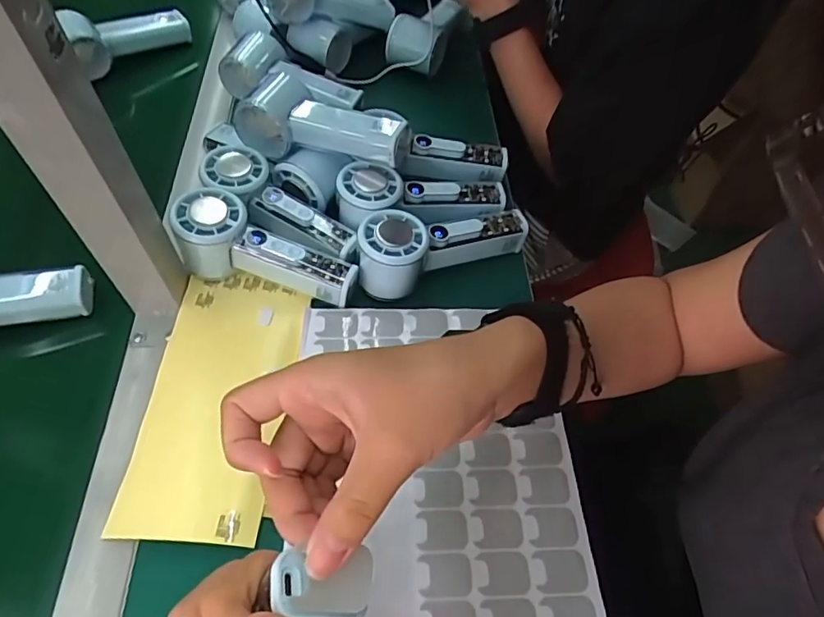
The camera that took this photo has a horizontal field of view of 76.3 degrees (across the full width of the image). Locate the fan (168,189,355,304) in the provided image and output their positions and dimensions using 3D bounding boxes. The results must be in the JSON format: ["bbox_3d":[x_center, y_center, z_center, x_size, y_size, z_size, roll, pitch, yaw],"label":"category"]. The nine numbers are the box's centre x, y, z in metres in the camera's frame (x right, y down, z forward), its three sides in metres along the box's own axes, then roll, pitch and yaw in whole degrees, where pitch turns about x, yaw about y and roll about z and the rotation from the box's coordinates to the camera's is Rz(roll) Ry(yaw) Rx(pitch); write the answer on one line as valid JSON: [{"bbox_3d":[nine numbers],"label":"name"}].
[{"bbox_3d":[-0.123,-0.042,0.441,0.149,0.054,0.054,22,56,-5],"label":"fan"}]

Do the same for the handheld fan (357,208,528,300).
[{"bbox_3d":[0.029,-0.059,0.454,0.153,0.049,0.056,-16,58,-12],"label":"handheld fan"}]

